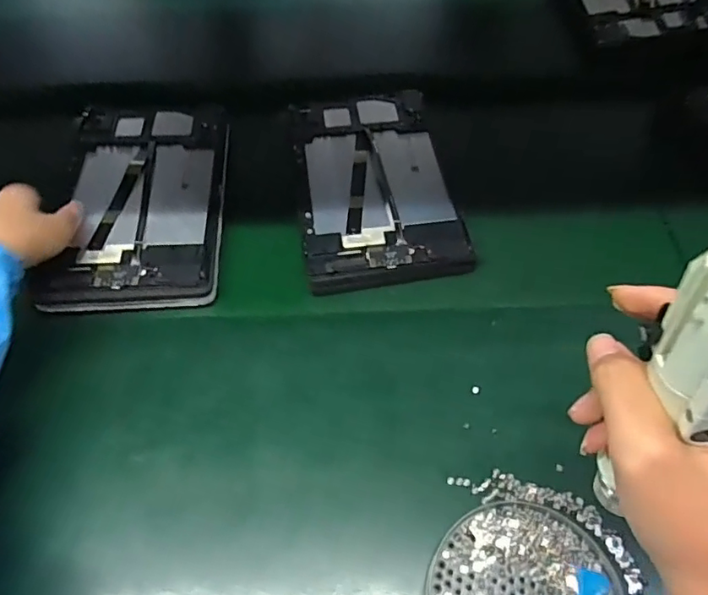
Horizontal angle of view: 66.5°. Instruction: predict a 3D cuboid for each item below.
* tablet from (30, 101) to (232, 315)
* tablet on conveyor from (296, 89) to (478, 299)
[{"bbox_3d":[-0.204,-0.096,0.526,0.147,0.020,0.250,-3,56,-3],"label":"tablet"},{"bbox_3d":[0.018,-0.117,0.534,0.143,0.012,0.247,-7,58,-4],"label":"tablet on conveyor"}]

